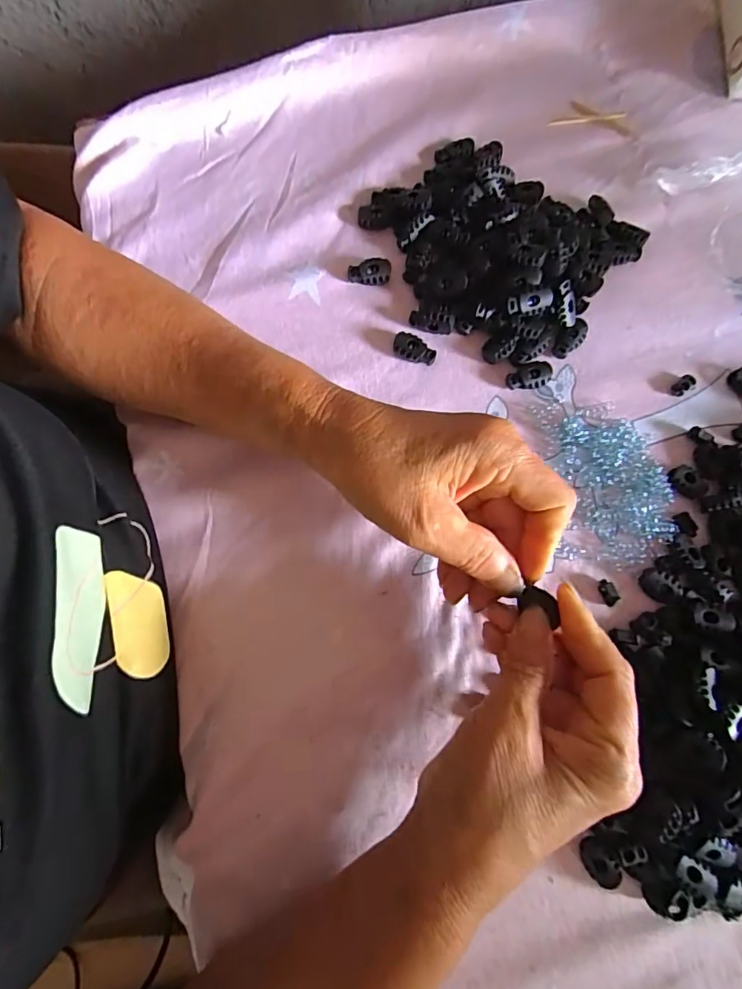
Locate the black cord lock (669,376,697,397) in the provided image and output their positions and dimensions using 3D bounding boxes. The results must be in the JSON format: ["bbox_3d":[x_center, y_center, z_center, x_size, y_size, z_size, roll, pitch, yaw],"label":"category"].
[{"bbox_3d":[0.203,-0.071,0.326,0.016,0.006,0.010,-29,79,-7],"label":"black cord lock"}]

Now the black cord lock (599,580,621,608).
[{"bbox_3d":[0.139,0.058,0.295,0.007,0.009,0.015,-15,78,-4],"label":"black cord lock"}]

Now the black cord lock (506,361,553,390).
[{"bbox_3d":[0.102,-0.076,0.324,0.031,0.005,0.016,-13,78,-4],"label":"black cord lock"}]

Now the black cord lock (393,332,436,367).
[{"bbox_3d":[0.029,-0.095,0.328,0.028,0.009,0.015,18,78,3],"label":"black cord lock"}]

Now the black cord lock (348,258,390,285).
[{"bbox_3d":[-0.001,-0.150,0.337,0.029,0.007,0.017,4,77,0],"label":"black cord lock"}]

